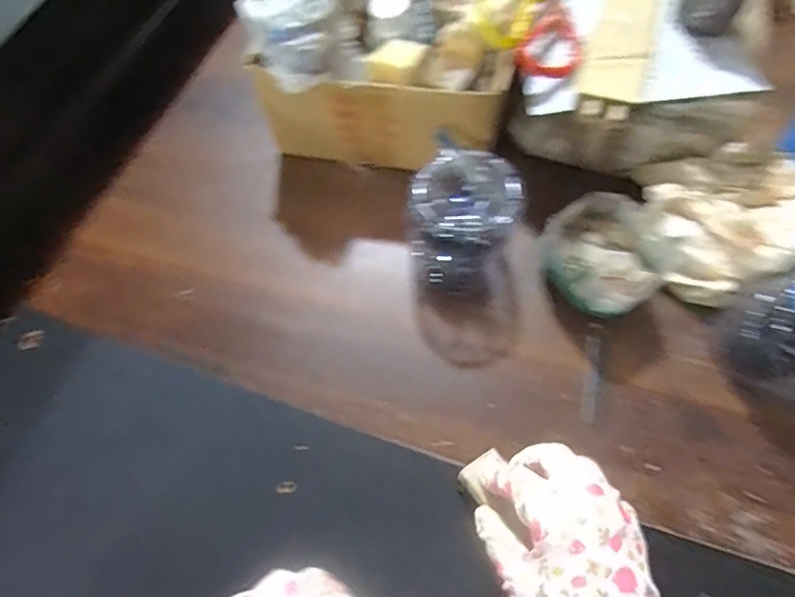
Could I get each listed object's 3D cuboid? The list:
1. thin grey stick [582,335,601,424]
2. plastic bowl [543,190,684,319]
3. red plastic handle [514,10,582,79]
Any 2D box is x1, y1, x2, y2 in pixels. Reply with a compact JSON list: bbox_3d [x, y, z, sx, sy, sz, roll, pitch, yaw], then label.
[{"bbox_3d":[0.182,0.074,0.446,0.013,0.004,0.081,11,68,8],"label":"thin grey stick"},{"bbox_3d":[0.205,-0.040,0.457,0.111,0.068,0.108,-1,66,3],"label":"plastic bowl"},{"bbox_3d":[0.148,-0.242,0.456,0.056,0.019,0.072,20,69,11],"label":"red plastic handle"}]

